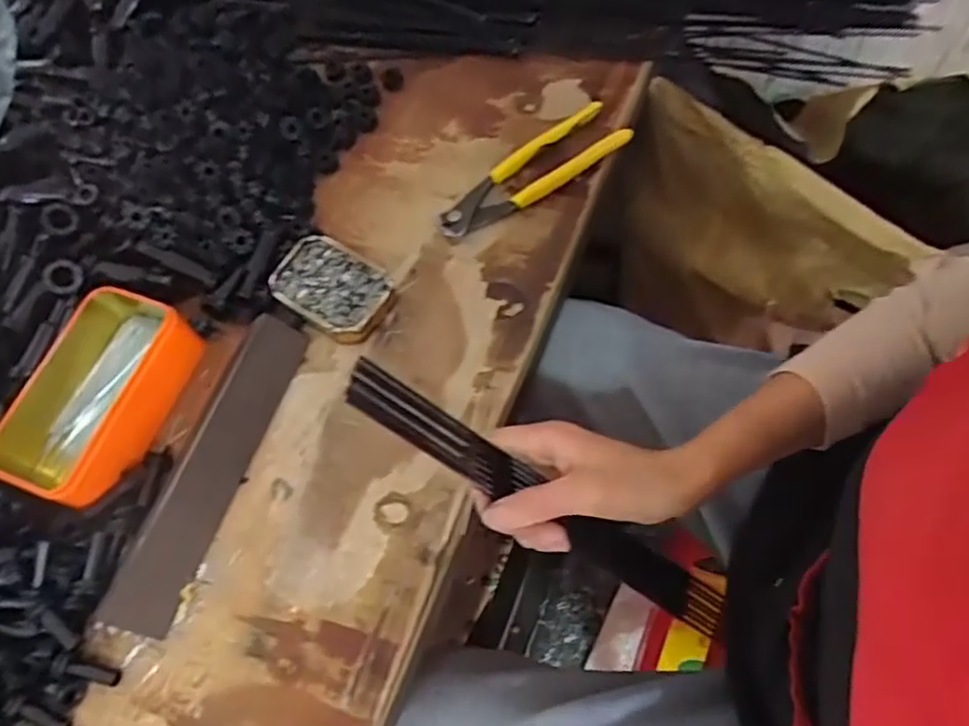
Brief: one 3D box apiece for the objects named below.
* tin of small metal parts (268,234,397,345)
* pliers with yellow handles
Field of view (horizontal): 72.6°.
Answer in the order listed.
[{"bbox_3d":[-0.114,-0.056,0.493,0.092,0.020,0.063,32,72,20],"label":"tin of small metal parts"},{"bbox_3d":[0.036,-0.150,0.521,0.164,0.024,0.040,-33,65,-9],"label":"pliers with yellow handles"}]

